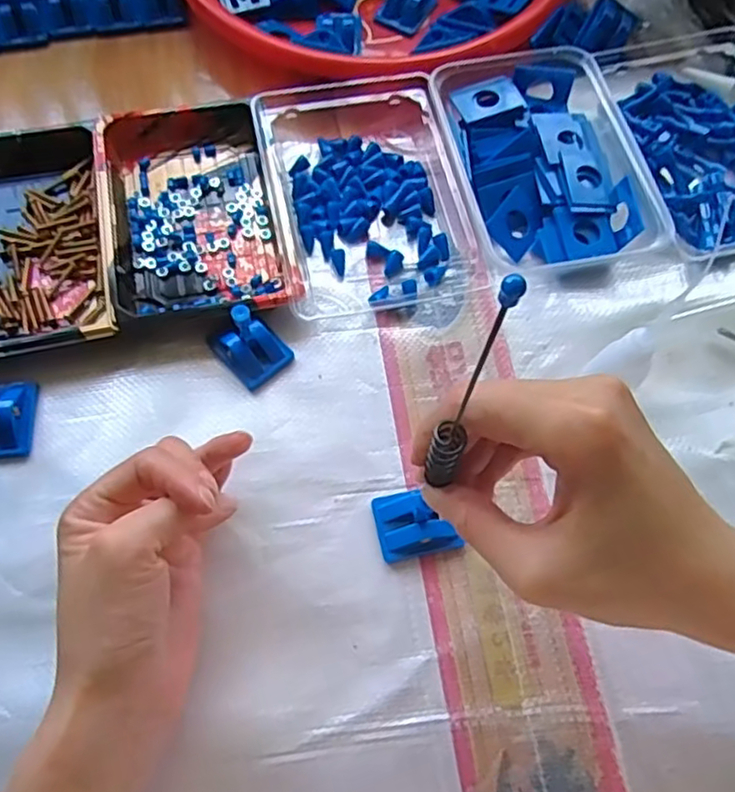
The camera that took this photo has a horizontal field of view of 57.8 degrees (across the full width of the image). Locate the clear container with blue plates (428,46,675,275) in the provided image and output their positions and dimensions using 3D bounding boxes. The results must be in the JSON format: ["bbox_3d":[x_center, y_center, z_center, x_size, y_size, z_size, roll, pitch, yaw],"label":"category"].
[{"bbox_3d":[0.109,-0.151,0.427,0.112,0.035,0.153,-12,67,-5],"label":"clear container with blue plates"}]

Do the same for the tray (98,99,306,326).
[{"bbox_3d":[-0.111,-0.119,0.420,0.104,0.022,0.171,-14,67,-7],"label":"tray"}]

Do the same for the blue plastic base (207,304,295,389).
[{"bbox_3d":[-0.070,-0.035,0.376,0.043,0.045,0.033,42,72,16],"label":"blue plastic base"}]

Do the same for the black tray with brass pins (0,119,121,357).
[{"bbox_3d":[-0.212,-0.095,0.408,0.109,0.023,0.160,-11,67,-5],"label":"black tray with brass pins"}]

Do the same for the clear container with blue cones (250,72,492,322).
[{"bbox_3d":[-0.003,-0.137,0.425,0.114,0.033,0.173,-13,67,-6],"label":"clear container with blue cones"}]

